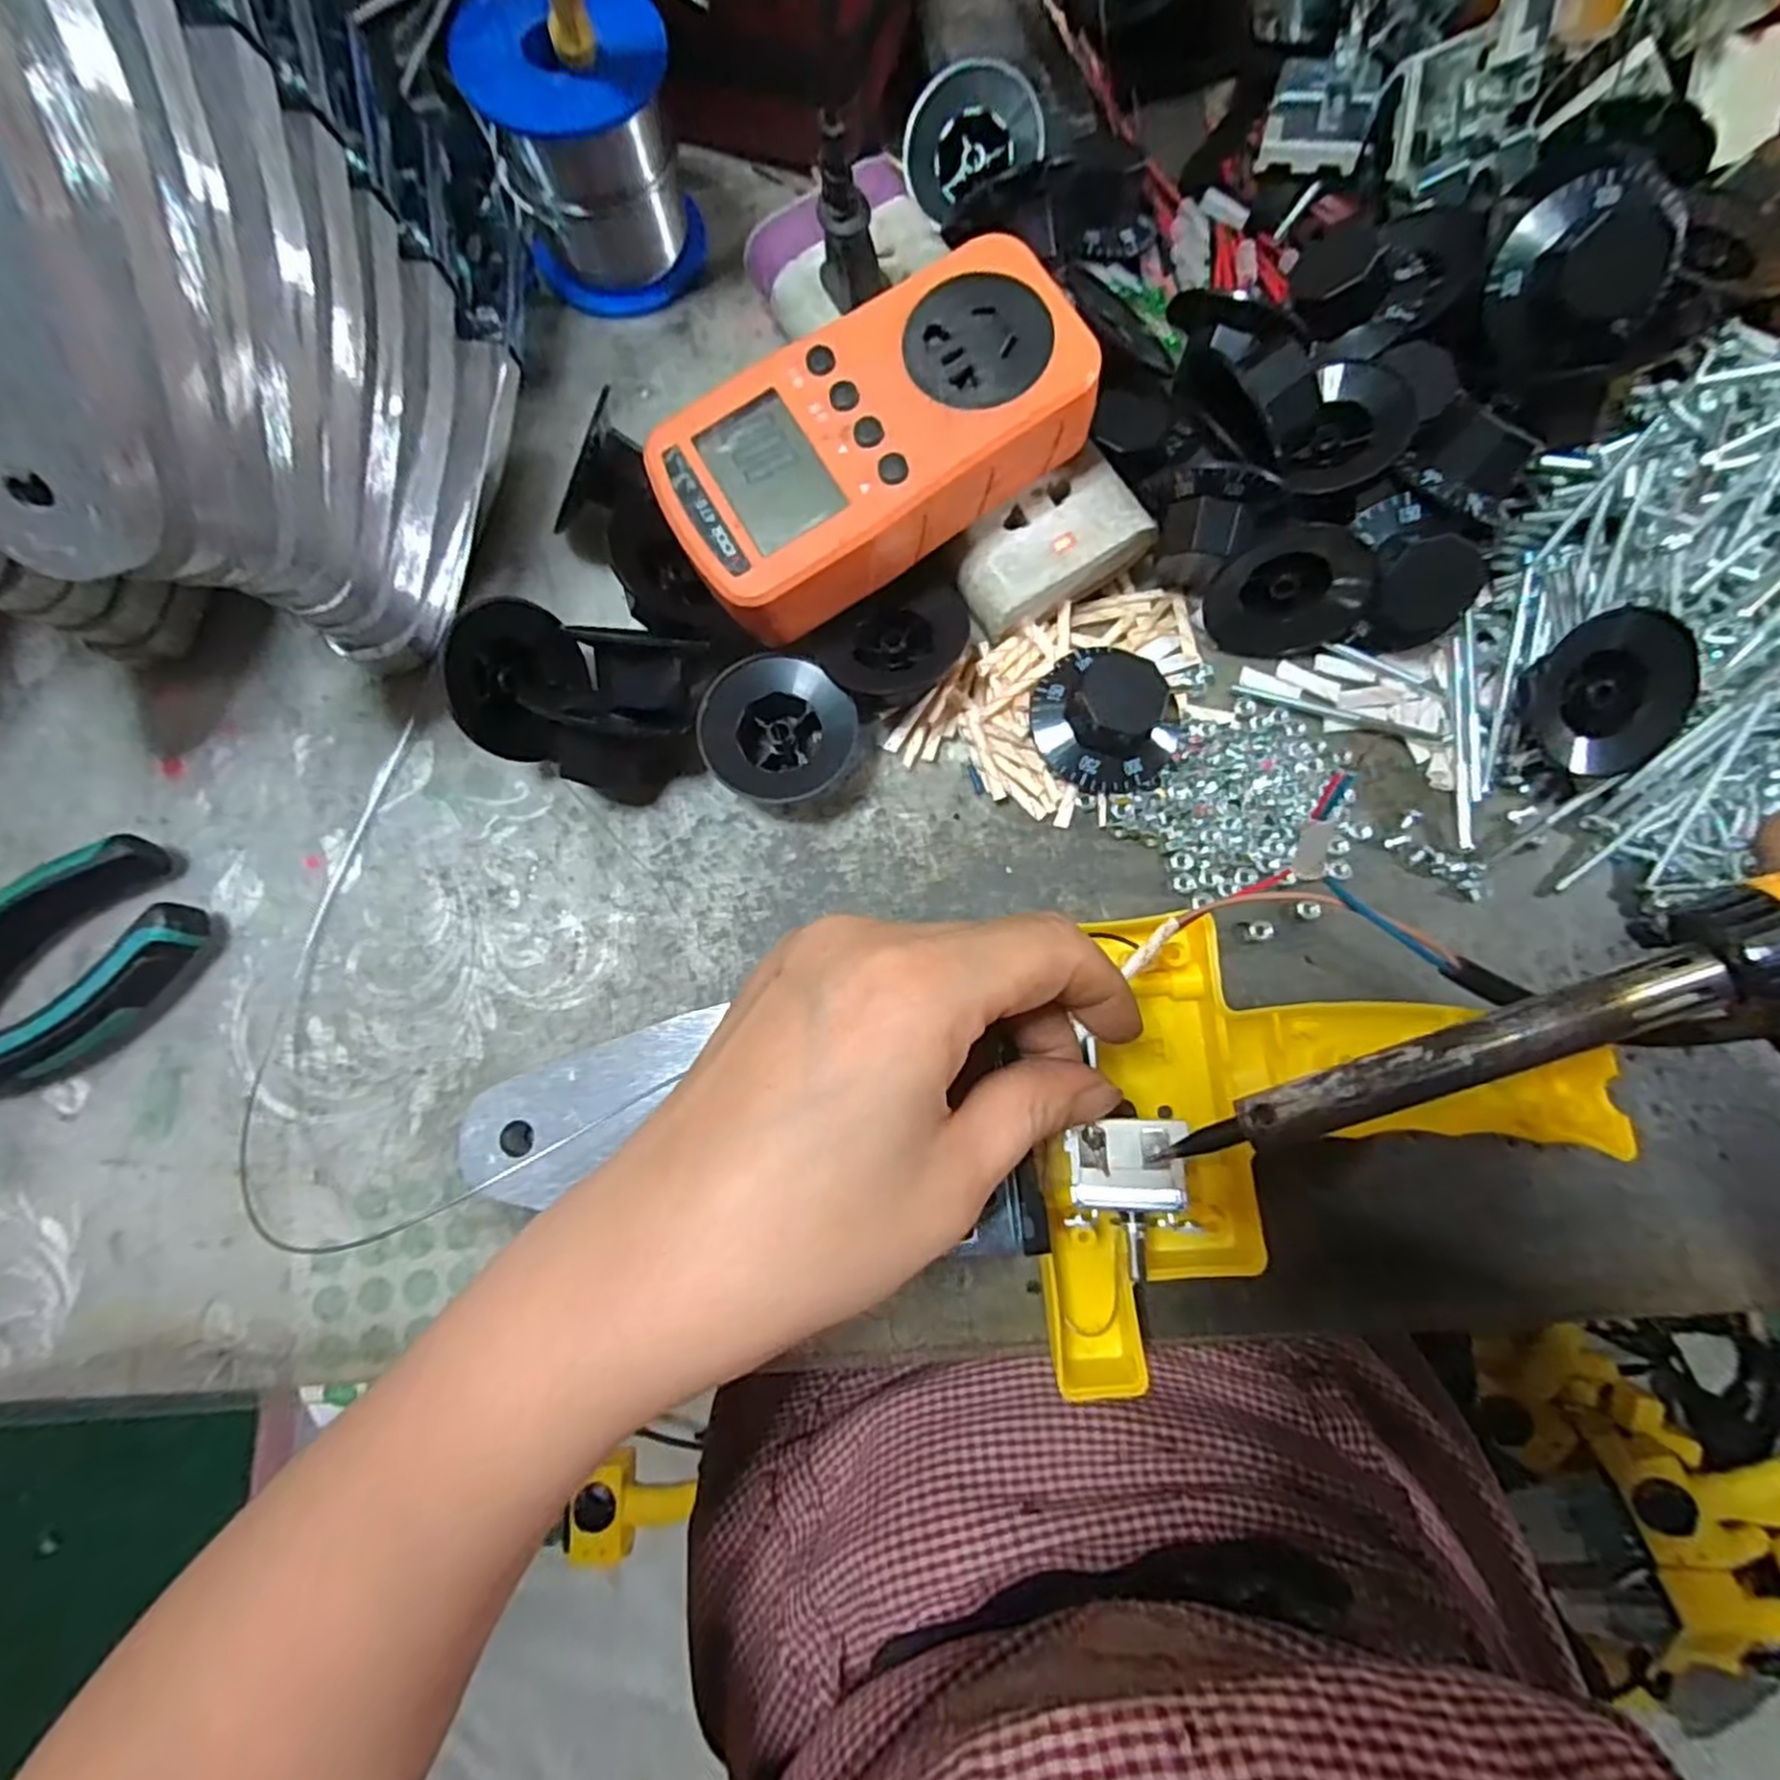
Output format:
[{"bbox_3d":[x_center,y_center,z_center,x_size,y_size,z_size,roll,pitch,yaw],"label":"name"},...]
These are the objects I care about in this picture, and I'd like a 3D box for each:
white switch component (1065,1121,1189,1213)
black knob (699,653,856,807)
[{"bbox_3d":[0.059,0.068,0.192,0.027,0.007,0.021,-2,80,-1],"label":"white switch component"},{"bbox_3d":[-0.035,-0.050,0.250,0.047,0.024,0.045,-8,80,-2],"label":"black knob"}]

